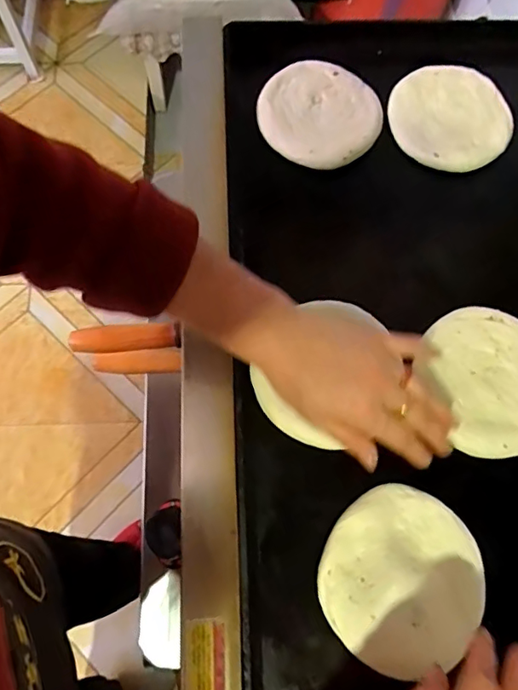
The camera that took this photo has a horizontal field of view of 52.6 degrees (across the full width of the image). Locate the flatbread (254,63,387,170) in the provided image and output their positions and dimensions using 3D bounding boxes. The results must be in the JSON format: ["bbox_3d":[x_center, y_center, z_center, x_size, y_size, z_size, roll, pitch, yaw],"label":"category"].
[{"bbox_3d":[0.063,-0.244,0.543,0.122,0.008,0.123,3,71,-1],"label":"flatbread"}]

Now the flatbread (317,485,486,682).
[{"bbox_3d":[0.108,0.176,0.398,0.124,0.017,0.115,-41,69,-17],"label":"flatbread"}]

